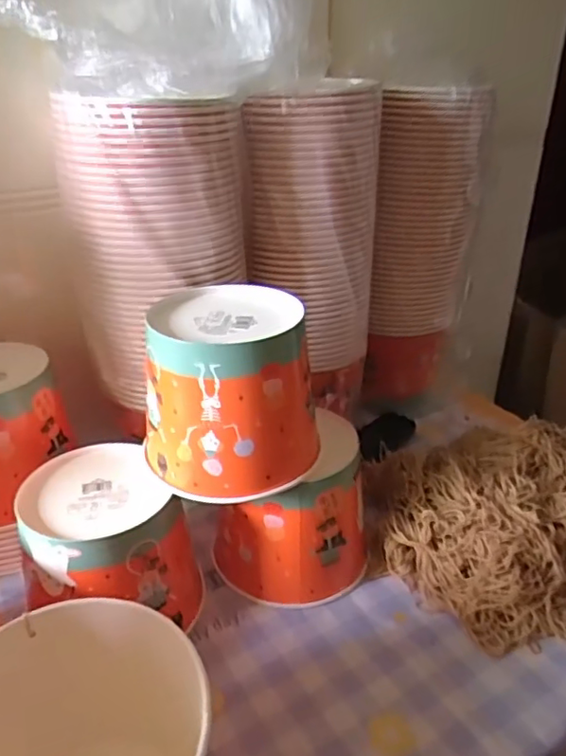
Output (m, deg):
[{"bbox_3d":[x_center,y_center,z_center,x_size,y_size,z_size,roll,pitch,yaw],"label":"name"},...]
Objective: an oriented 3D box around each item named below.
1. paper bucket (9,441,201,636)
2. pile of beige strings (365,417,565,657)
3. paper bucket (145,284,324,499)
[{"bbox_3d":[-0.149,0.149,0.533,0.138,0.129,0.134,-1,29,0],"label":"paper bucket"},{"bbox_3d":[0.225,0.139,0.606,0.261,0.063,0.264,1,29,3],"label":"pile of beige strings"},{"bbox_3d":[-0.042,0.008,0.518,0.141,0.129,0.140,-1,29,-1],"label":"paper bucket"}]

